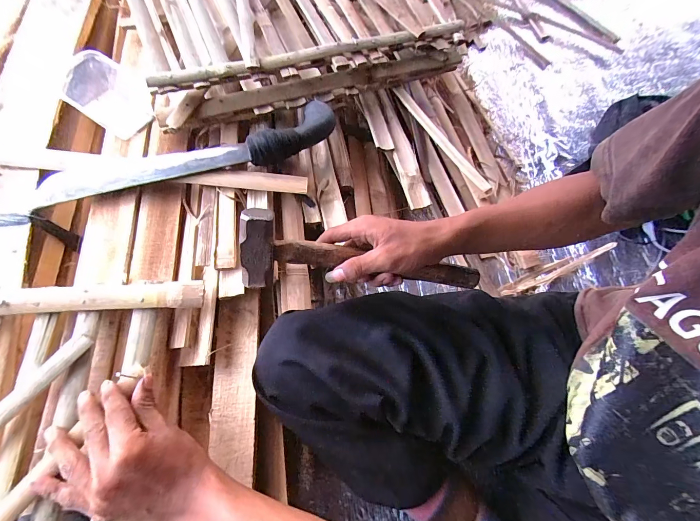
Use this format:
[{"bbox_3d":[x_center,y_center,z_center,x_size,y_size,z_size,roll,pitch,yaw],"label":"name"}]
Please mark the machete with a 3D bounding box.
[{"bbox_3d":[-0.204,-0.144,0.417,0.391,0.040,0.074,-19,68,-6],"label":"machete"}]

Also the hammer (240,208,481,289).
[{"bbox_3d":[0.021,-0.013,0.337,0.263,0.078,0.037,0,27,-13],"label":"hammer"}]

